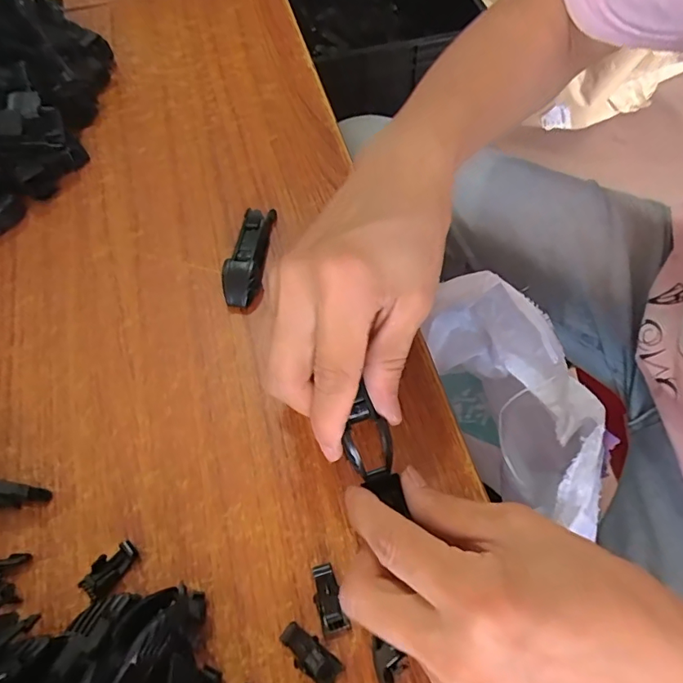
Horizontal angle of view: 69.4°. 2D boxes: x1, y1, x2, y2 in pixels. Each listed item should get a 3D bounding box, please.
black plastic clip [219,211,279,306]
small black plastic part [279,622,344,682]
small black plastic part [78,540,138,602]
[{"bbox_3d":[-0.056,-0.054,0.299,0.024,0.014,0.071,3,61,4],"label":"black plastic clip"},{"bbox_3d":[-0.013,0.126,0.198,0.027,0.004,0.011,42,70,9],"label":"small black plastic part"},{"bbox_3d":[-0.103,0.100,0.217,0.012,0.008,0.026,35,67,20],"label":"small black plastic part"}]

